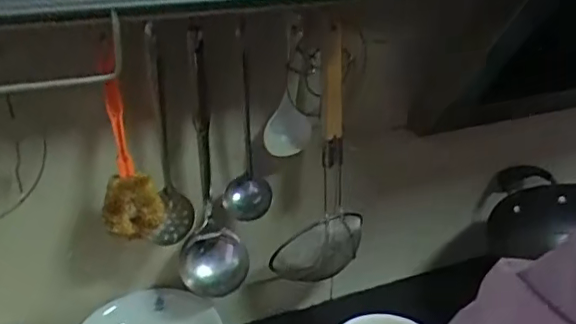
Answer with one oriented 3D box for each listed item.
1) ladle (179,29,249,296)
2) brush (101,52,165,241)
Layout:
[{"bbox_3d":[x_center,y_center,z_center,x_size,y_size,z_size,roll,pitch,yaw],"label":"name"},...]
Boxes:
[{"bbox_3d":[-0.104,0.005,0.715,0.083,0.323,0.111,-4,26,-9],"label":"ladle"},{"bbox_3d":[-0.189,-0.012,0.660,0.060,0.207,0.059,1,26,3],"label":"brush"}]

